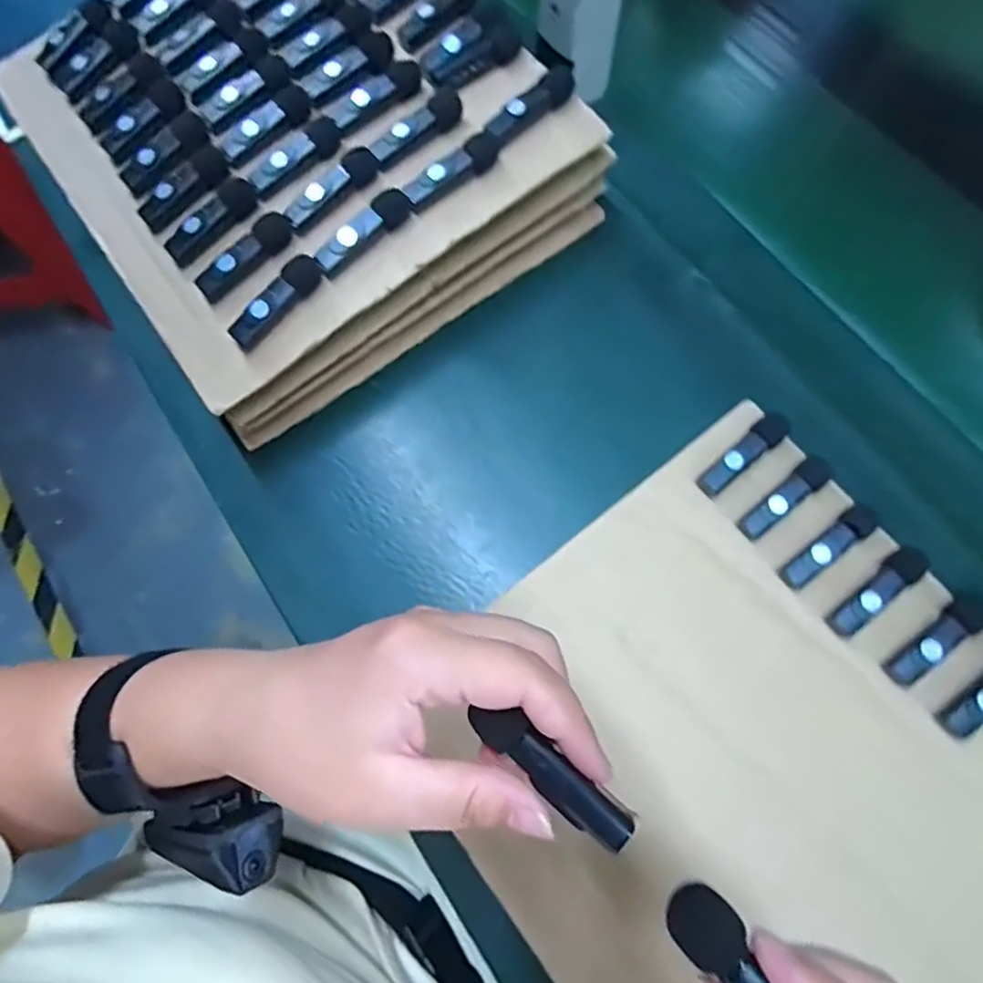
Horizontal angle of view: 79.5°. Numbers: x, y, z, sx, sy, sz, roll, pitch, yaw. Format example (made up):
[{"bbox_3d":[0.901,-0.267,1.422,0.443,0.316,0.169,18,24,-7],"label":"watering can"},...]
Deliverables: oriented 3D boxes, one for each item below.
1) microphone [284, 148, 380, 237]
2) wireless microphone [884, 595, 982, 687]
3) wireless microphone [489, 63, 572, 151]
[{"bbox_3d":[-0.098,-0.184,0.359,0.064,0.019,0.013,-41,76,-13],"label":"microphone"},{"bbox_3d":[0.243,0.079,0.319,0.062,0.012,0.016,-34,74,-11],"label":"wireless microphone"},{"bbox_3d":[0.024,-0.236,0.359,0.064,0.015,0.015,-41,76,-13],"label":"wireless microphone"}]

